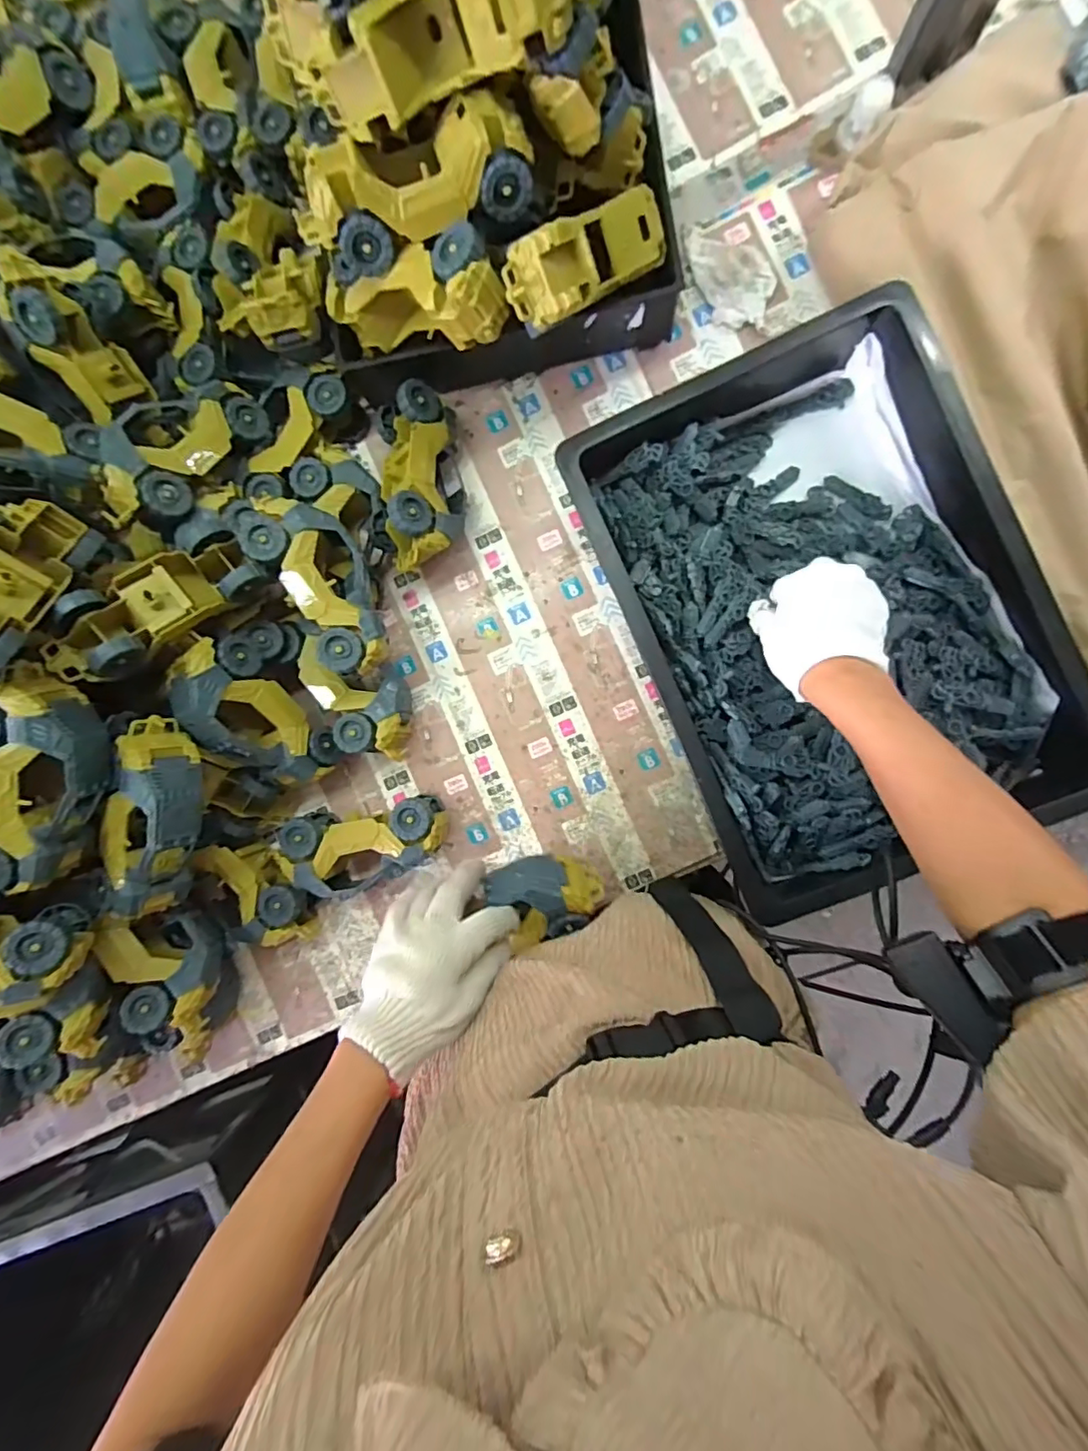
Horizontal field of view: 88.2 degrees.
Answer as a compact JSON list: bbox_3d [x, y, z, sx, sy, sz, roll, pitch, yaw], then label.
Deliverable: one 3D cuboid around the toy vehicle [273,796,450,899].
[{"bbox_3d":[-0.172,0.117,0.551,0.158,0.054,0.085,-13,90,4],"label":"toy vehicle"}]

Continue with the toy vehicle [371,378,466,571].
[{"bbox_3d":[-0.120,-0.230,0.531,0.075,0.088,0.161,1,91,4],"label":"toy vehicle"}]

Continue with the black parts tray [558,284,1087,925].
[{"bbox_3d":[0.238,-0.098,0.495,0.313,0.101,0.430,-23,89,4],"label":"black parts tray"}]

